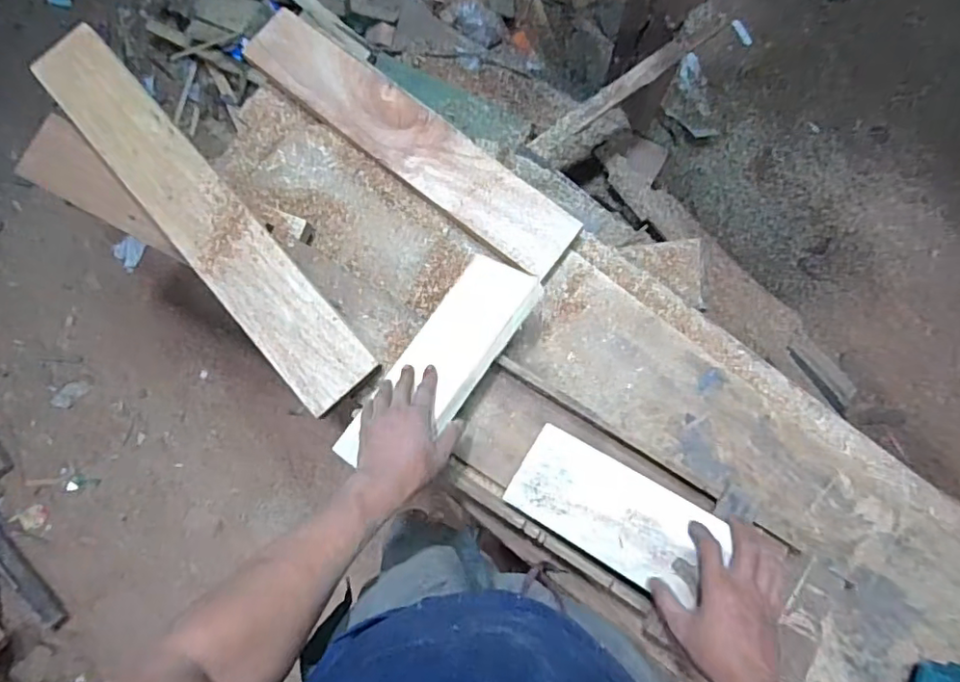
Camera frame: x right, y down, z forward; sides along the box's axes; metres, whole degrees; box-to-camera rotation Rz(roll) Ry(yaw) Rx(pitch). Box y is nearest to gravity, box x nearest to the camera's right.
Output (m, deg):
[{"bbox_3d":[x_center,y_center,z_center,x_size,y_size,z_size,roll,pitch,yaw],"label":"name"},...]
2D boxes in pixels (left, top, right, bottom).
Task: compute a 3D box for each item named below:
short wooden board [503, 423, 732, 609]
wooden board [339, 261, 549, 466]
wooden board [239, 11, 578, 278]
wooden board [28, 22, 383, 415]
[{"bbox_3d":[0.148,0.196,0.671,0.224,0.011,0.111,27,87,23],"label":"short wooden board"},{"bbox_3d":[-0.051,0.023,0.719,0.120,0.018,0.313,29,72,33],"label":"wooden board"},{"bbox_3d":[-0.116,-0.311,0.869,0.603,0.024,0.103,40,82,11],"label":"wooden board"},{"bbox_3d":[-0.391,-0.180,0.799,0.108,0.018,0.665,-42,79,-1],"label":"wooden board"}]

